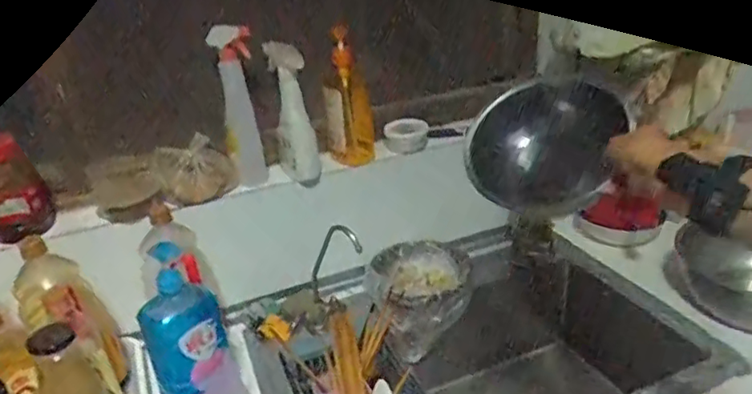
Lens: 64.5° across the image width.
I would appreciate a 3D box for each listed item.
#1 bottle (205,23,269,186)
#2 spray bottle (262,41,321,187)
[{"bbox_3d":[-0.254,-0.161,1.113,0.070,0.310,0.059,-9,24,-9],"label":"bottle"},{"bbox_3d":[-0.158,-0.157,1.135,0.060,0.265,0.077,-15,26,-22],"label":"spray bottle"}]

